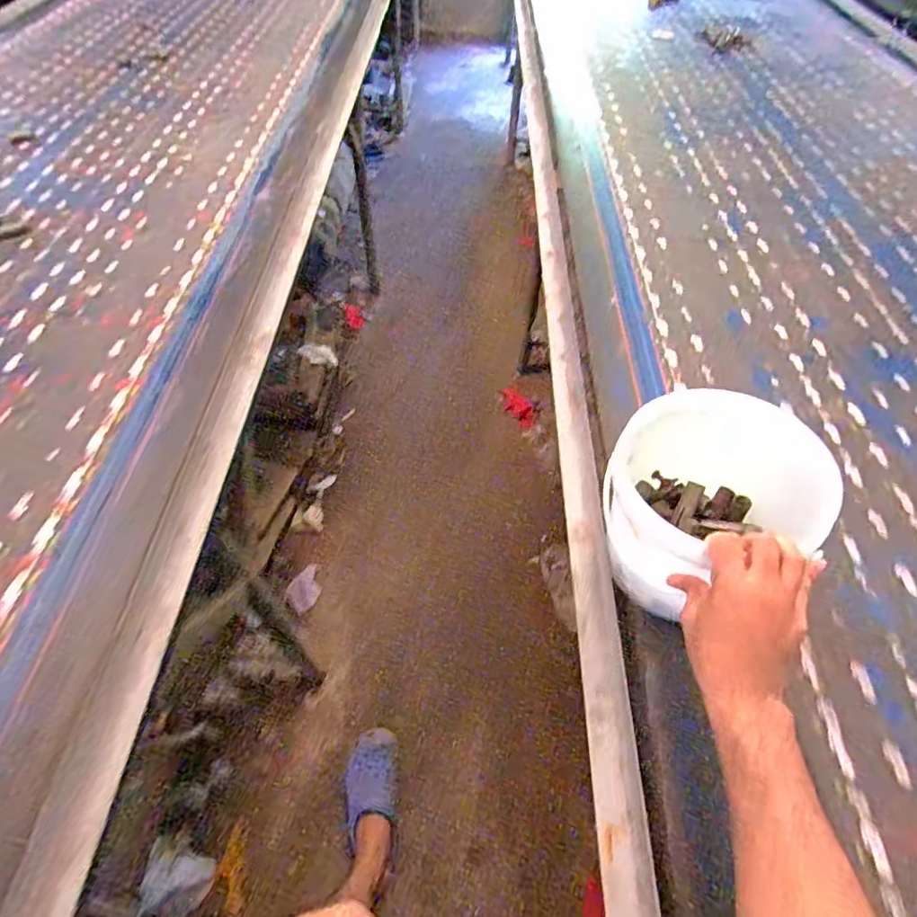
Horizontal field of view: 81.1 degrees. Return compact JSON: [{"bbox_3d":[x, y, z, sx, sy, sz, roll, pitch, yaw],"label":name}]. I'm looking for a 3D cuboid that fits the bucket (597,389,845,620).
[{"bbox_3d":[0.264,0.042,0.587,0.195,0.159,0.181,0,51,0],"label":"bucket"}]

